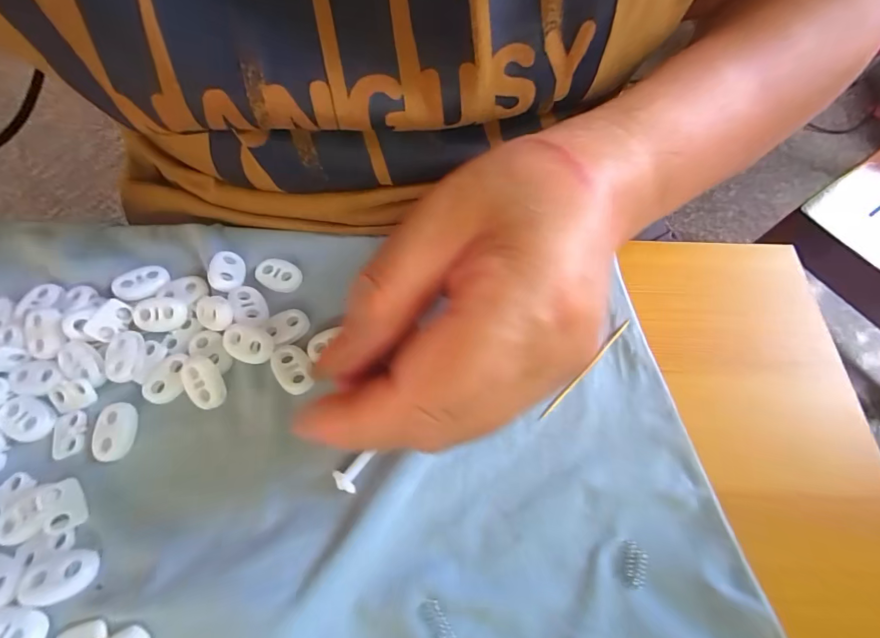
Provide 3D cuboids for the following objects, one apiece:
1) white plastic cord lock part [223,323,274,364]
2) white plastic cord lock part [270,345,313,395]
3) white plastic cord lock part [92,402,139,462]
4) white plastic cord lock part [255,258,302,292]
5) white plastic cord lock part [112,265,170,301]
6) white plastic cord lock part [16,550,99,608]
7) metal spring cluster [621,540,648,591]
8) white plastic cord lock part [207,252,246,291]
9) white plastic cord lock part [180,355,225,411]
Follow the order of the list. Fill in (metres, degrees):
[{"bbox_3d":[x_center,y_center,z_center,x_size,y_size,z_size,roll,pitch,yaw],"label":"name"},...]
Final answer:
[{"bbox_3d":[-0.081,0.010,0.166,0.021,0.007,0.015,27,66,11],"label":"white plastic cord lock part"},{"bbox_3d":[-0.062,0.021,0.166,0.015,0.006,0.021,-41,72,-19],"label":"white plastic cord lock part"},{"bbox_3d":[-0.129,0.045,0.155,0.015,0.006,0.021,-3,65,-2],"label":"white plastic cord lock part"},{"bbox_3d":[-0.077,-0.021,0.186,0.022,0.004,0.014,15,66,6],"label":"white plastic cord lock part"},{"bbox_3d":[-0.137,-0.016,0.180,0.022,0.004,0.014,-31,82,-31],"label":"white plastic cord lock part"},{"bbox_3d":[-0.131,0.088,0.134,0.022,0.004,0.014,-15,66,-8],"label":"white plastic cord lock part"},{"bbox_3d":[0.069,0.087,0.139,0.008,0.004,0.015,16,65,6],"label":"metal spring cluster"},{"bbox_3d":[-0.099,-0.022,0.183,0.013,0.008,0.021,-6,65,-3],"label":"white plastic cord lock part"},{"bbox_3d":[-0.098,0.027,0.161,0.015,0.007,0.021,-25,83,-6],"label":"white plastic cord lock part"}]

